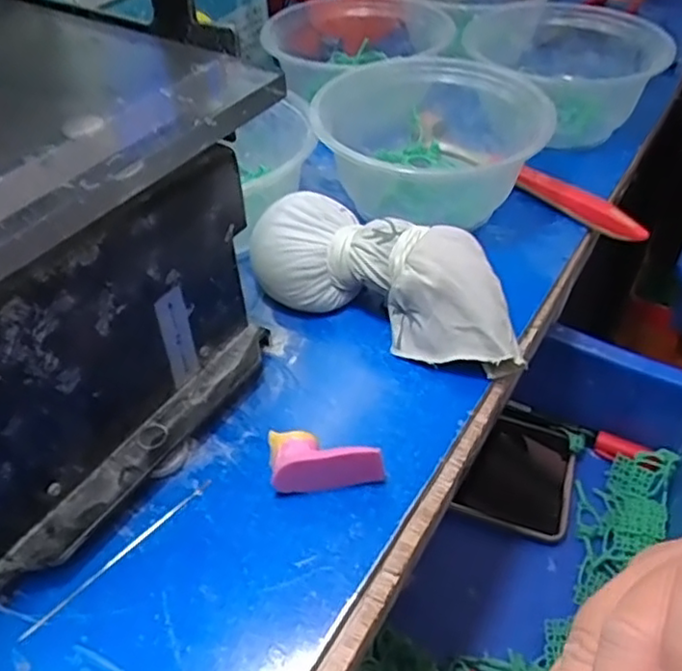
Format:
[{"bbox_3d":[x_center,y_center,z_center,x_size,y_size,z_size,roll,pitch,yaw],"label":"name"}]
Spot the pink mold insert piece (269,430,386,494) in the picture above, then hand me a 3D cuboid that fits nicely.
[{"bbox_3d":[-0.006,0.051,0.275,0.045,0.022,0.020,-3,45,-1],"label":"pink mold insert piece"}]

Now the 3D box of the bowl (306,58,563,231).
[{"bbox_3d":[0.054,-0.111,0.405,0.132,0.062,0.126,12,47,13],"label":"bowl"}]

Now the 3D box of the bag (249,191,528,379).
[{"bbox_3d":[0.023,-0.028,0.331,0.141,0.051,0.048,20,49,20],"label":"bag"}]

